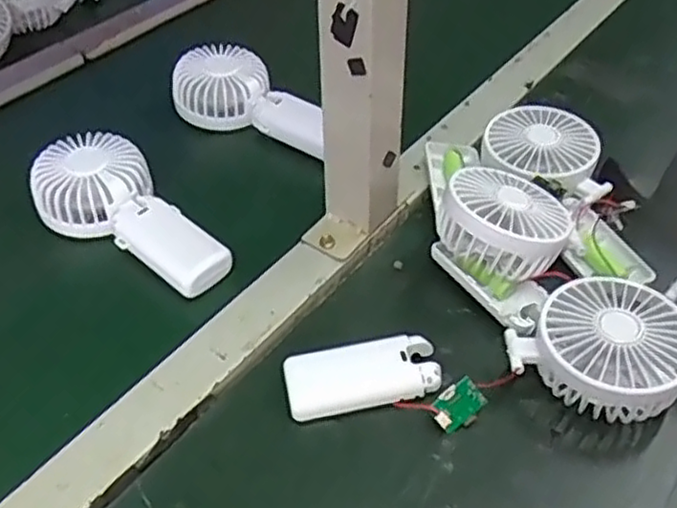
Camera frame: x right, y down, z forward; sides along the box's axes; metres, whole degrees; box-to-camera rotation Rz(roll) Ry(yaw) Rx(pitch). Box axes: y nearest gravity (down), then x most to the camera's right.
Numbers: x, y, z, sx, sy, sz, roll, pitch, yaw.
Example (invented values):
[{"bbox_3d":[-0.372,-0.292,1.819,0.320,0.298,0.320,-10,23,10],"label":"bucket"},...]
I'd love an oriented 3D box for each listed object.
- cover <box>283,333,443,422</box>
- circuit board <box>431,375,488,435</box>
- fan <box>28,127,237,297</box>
[{"bbox_3d":[0.014,0.074,0.441,0.093,0.018,0.044,-5,46,-4],"label":"cover"},{"bbox_3d":[0.072,0.090,0.417,0.031,0.006,0.025,-43,93,-4],"label":"circuit board"},{"bbox_3d":[-0.155,-0.033,0.524,0.173,0.037,0.083,33,54,28],"label":"fan"}]

